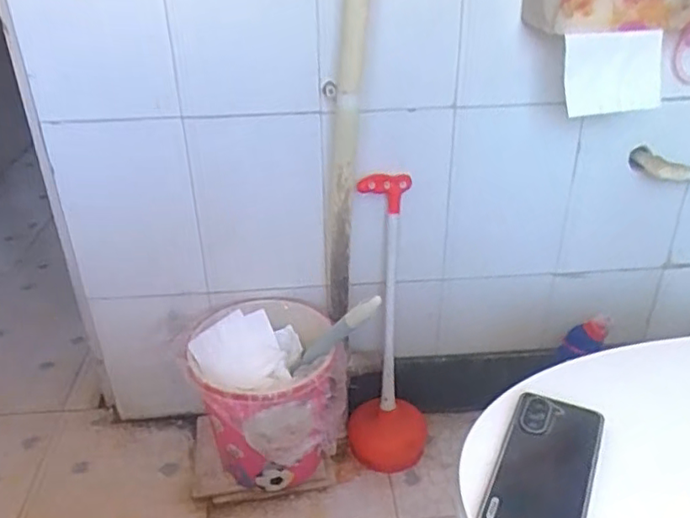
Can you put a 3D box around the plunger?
[{"bbox_3d":[0.078,0.113,0.989,0.125,0.475,0.147,4,30,6],"label":"plunger"}]

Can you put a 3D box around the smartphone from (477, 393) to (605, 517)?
[{"bbox_3d":[0.167,0.177,0.514,0.079,0.015,0.163,14,33,23],"label":"smartphone"}]

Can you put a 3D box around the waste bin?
[{"bbox_3d":[-0.123,0.226,0.989,0.221,0.232,0.225,-9,31,-16],"label":"waste bin"}]

